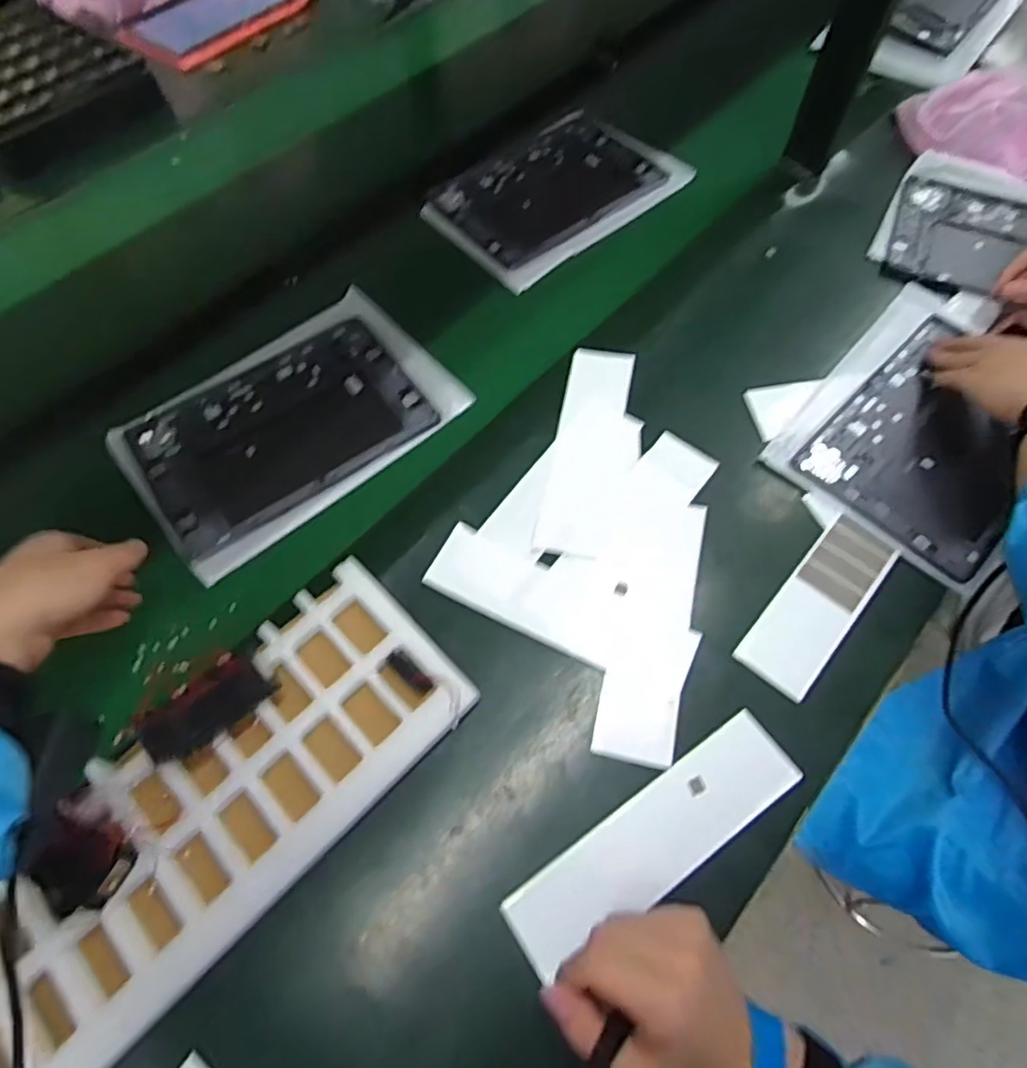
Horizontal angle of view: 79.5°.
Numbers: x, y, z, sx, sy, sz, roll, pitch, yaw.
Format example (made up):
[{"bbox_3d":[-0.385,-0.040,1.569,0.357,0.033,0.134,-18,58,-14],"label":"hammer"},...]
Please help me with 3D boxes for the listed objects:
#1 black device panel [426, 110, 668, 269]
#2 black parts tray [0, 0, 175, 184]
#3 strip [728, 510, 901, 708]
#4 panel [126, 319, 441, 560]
[{"bbox_3d":[0.041,-0.424,0.748,0.252,0.014,0.182,-38,68,-15],"label":"black device panel"},{"bbox_3d":[-0.679,-0.624,0.859,0.314,0.068,0.241,39,70,20],"label":"black parts tray"},{"bbox_3d":[0.251,0.055,0.503,0.056,0.009,0.164,38,73,20],"label":"strip"},{"bbox_3d":[-0.221,-0.105,0.590,0.254,0.012,0.175,-33,67,-14],"label":"panel"}]

